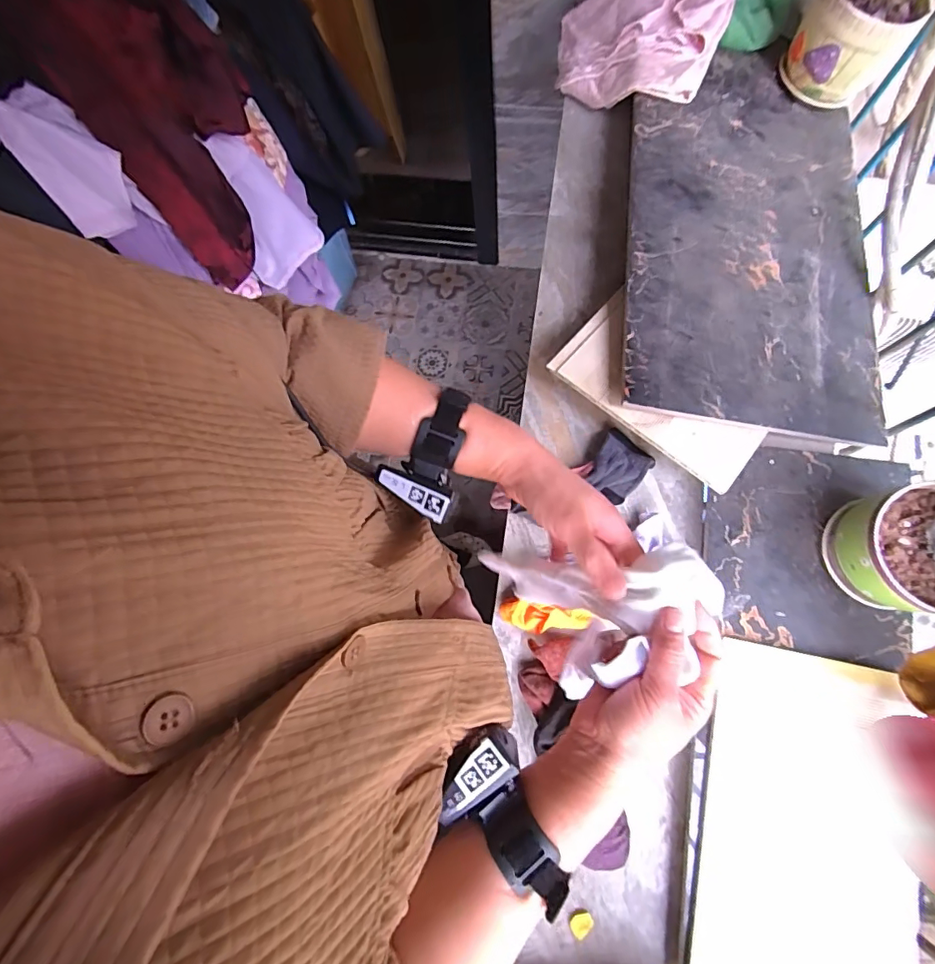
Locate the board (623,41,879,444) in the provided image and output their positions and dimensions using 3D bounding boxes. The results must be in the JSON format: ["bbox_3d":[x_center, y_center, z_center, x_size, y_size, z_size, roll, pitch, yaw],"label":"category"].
[{"bbox_3d":[0.385,-0.357,0.657,0.330,0.020,0.594,8,75,0],"label":"board"}]

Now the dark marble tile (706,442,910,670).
[{"bbox_3d":[0.391,0.078,0.562,0.211,0.013,0.231,6,79,7],"label":"dark marble tile"}]

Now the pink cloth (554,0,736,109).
[{"bbox_3d":[0.256,-0.688,0.740,0.239,0.044,0.246,17,86,27],"label":"pink cloth"}]

